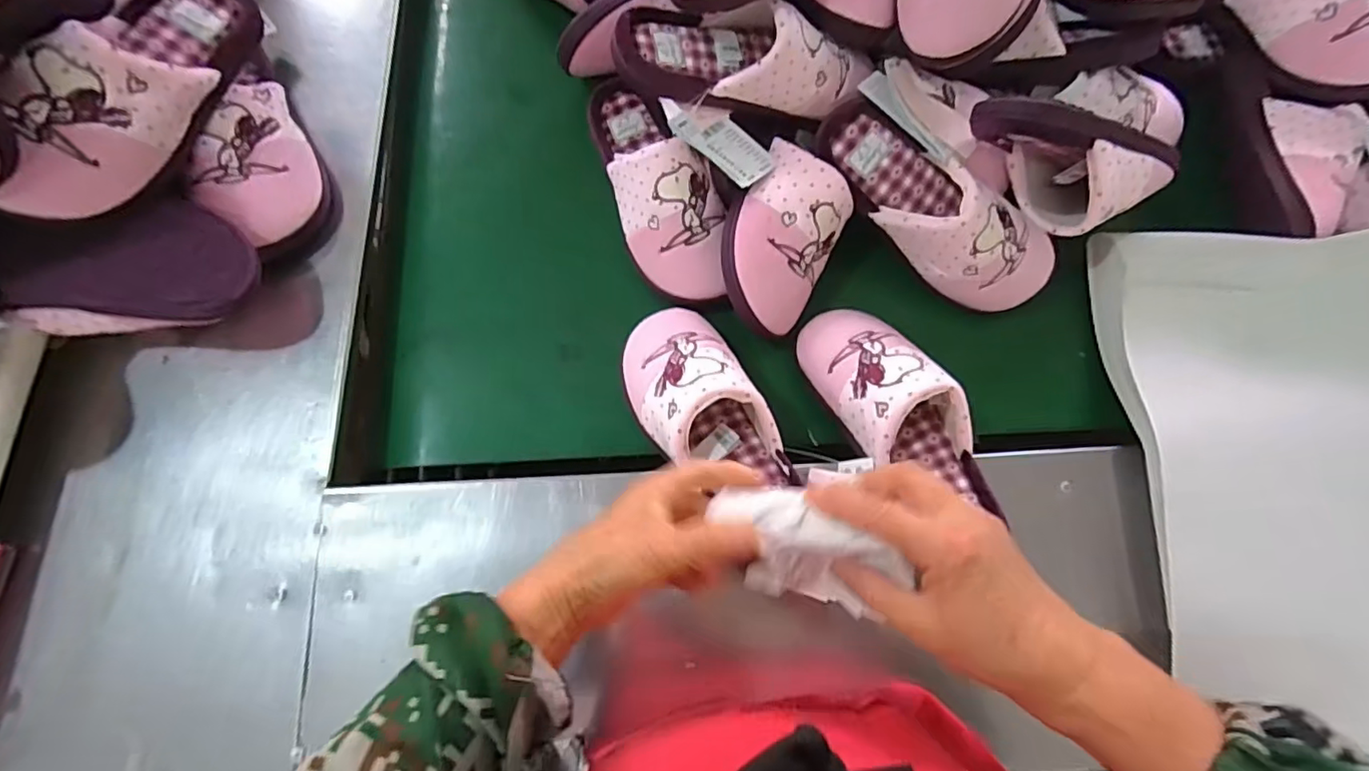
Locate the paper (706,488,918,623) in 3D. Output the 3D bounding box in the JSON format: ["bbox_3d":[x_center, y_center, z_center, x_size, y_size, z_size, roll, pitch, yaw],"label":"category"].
[{"bbox_3d":[0.065,0.089,0.323,0.100,0.045,0.056,15,75,3],"label":"paper"}]

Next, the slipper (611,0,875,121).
[{"bbox_3d":[0.051,-0.280,0.494,0.211,0.072,0.079,5,75,0],"label":"slipper"}]

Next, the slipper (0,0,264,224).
[{"bbox_3d":[-0.407,-0.223,0.430,0.074,0.086,0.230,13,75,2],"label":"slipper"}]

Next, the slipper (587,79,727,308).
[{"bbox_3d":[-0.020,-0.186,0.531,0.088,0.067,0.229,-17,76,-6],"label":"slipper"}]

